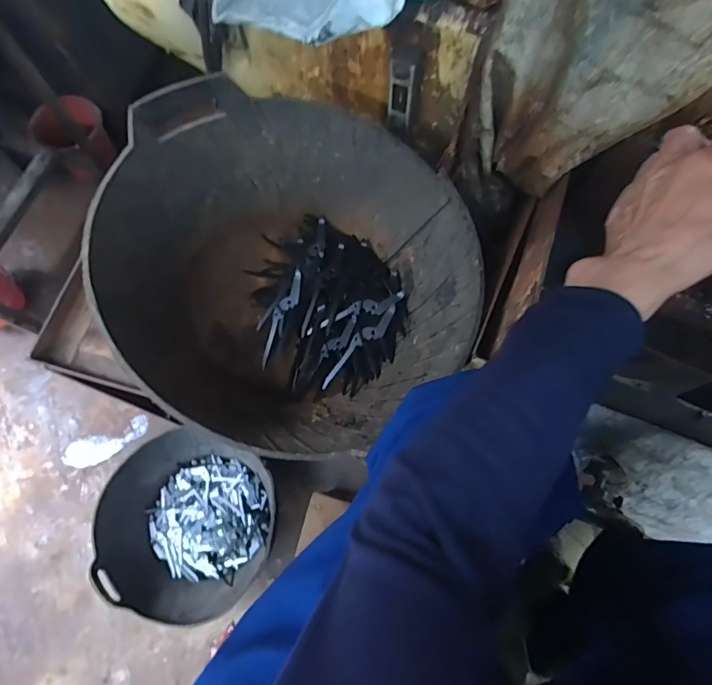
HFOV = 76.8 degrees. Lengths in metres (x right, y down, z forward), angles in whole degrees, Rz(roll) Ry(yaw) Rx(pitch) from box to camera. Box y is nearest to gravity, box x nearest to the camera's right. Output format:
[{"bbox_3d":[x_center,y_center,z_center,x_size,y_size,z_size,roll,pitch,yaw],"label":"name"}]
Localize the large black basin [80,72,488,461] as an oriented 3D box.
[{"bbox_3d":[-0.065,-0.075,0.553,0.383,0.247,0.381,0,73,2],"label":"large black basin"}]

